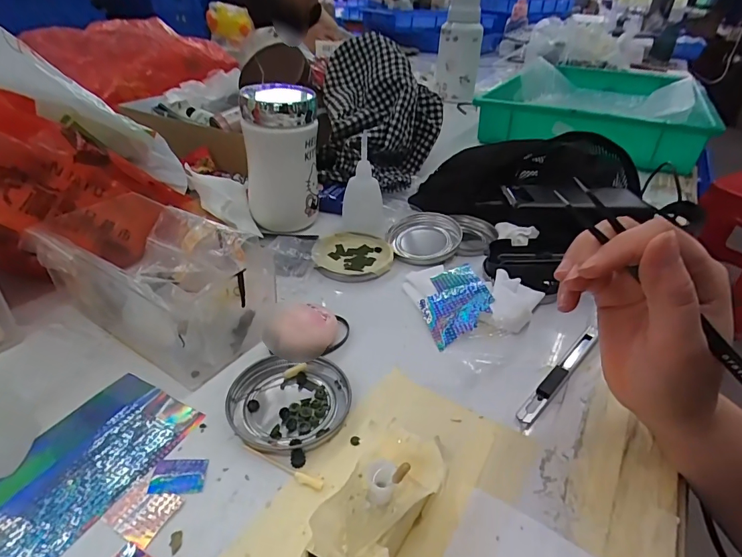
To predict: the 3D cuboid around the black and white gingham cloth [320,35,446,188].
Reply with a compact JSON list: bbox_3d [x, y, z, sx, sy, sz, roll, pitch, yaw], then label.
[{"bbox_3d":[0.014,-0.223,0.592,0.158,0.157,0.176,2,35,-2],"label":"black and white gingham cloth"}]

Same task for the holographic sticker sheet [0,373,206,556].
[{"bbox_3d":[-0.170,0.108,0.252,0.076,0.004,0.123,19,38,21],"label":"holographic sticker sheet"}]

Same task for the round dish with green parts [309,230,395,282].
[{"bbox_3d":[-0.018,-0.026,0.443,0.078,0.009,0.078,2,35,-2],"label":"round dish with green parts"}]

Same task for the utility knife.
[{"bbox_3d":[0.138,0.069,0.320,0.011,0.010,0.120,30,43,32],"label":"utility knife"}]

